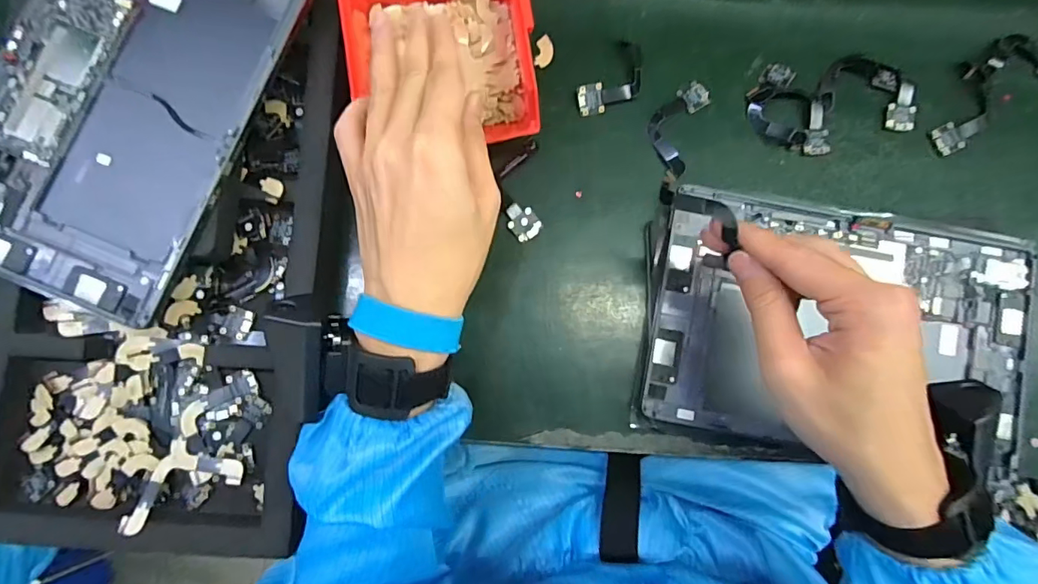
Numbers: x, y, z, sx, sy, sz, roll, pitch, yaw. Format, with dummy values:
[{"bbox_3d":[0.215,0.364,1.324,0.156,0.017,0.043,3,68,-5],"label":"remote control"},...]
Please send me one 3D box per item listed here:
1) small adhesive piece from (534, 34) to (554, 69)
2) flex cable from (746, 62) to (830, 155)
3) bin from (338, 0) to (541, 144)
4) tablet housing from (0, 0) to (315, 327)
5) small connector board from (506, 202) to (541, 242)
[{"bbox_3d":[0.020,-0.187,0.393,0.014,0.004,0.025,9,85,0],"label":"small adhesive piece"},{"bbox_3d":[0.203,-0.135,0.382,0.047,0.009,0.077,-30,86,-3],"label":"flex cable"},{"bbox_3d":[-0.054,-0.173,0.354,0.122,0.058,0.128,-5,85,-1],"label":"bin"},{"bbox_3d":[-0.261,-0.123,0.333,0.168,0.008,0.253,22,85,1],"label":"tablet housing"},{"bbox_3d":[0.002,-0.053,0.377,0.021,0.004,0.028,-37,86,-4],"label":"small connector board"}]

